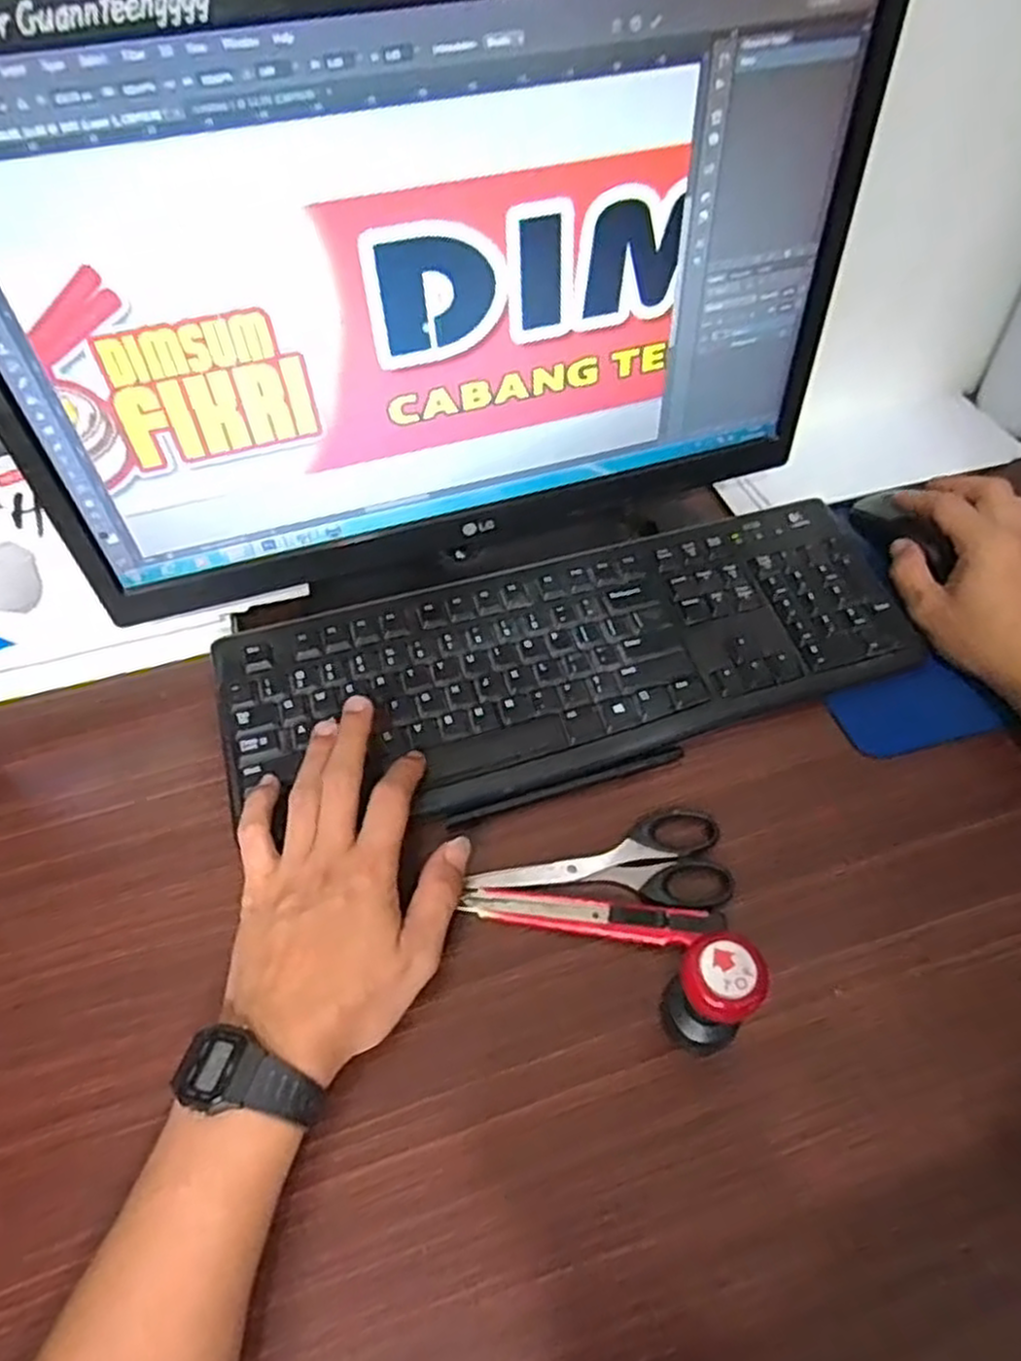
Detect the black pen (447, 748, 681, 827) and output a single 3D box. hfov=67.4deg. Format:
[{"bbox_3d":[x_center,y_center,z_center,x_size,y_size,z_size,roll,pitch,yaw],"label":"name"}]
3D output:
[{"bbox_3d":[0.034,0.063,0.455,0.147,0.009,0.008,-15,62,-10],"label":"black pen"}]

